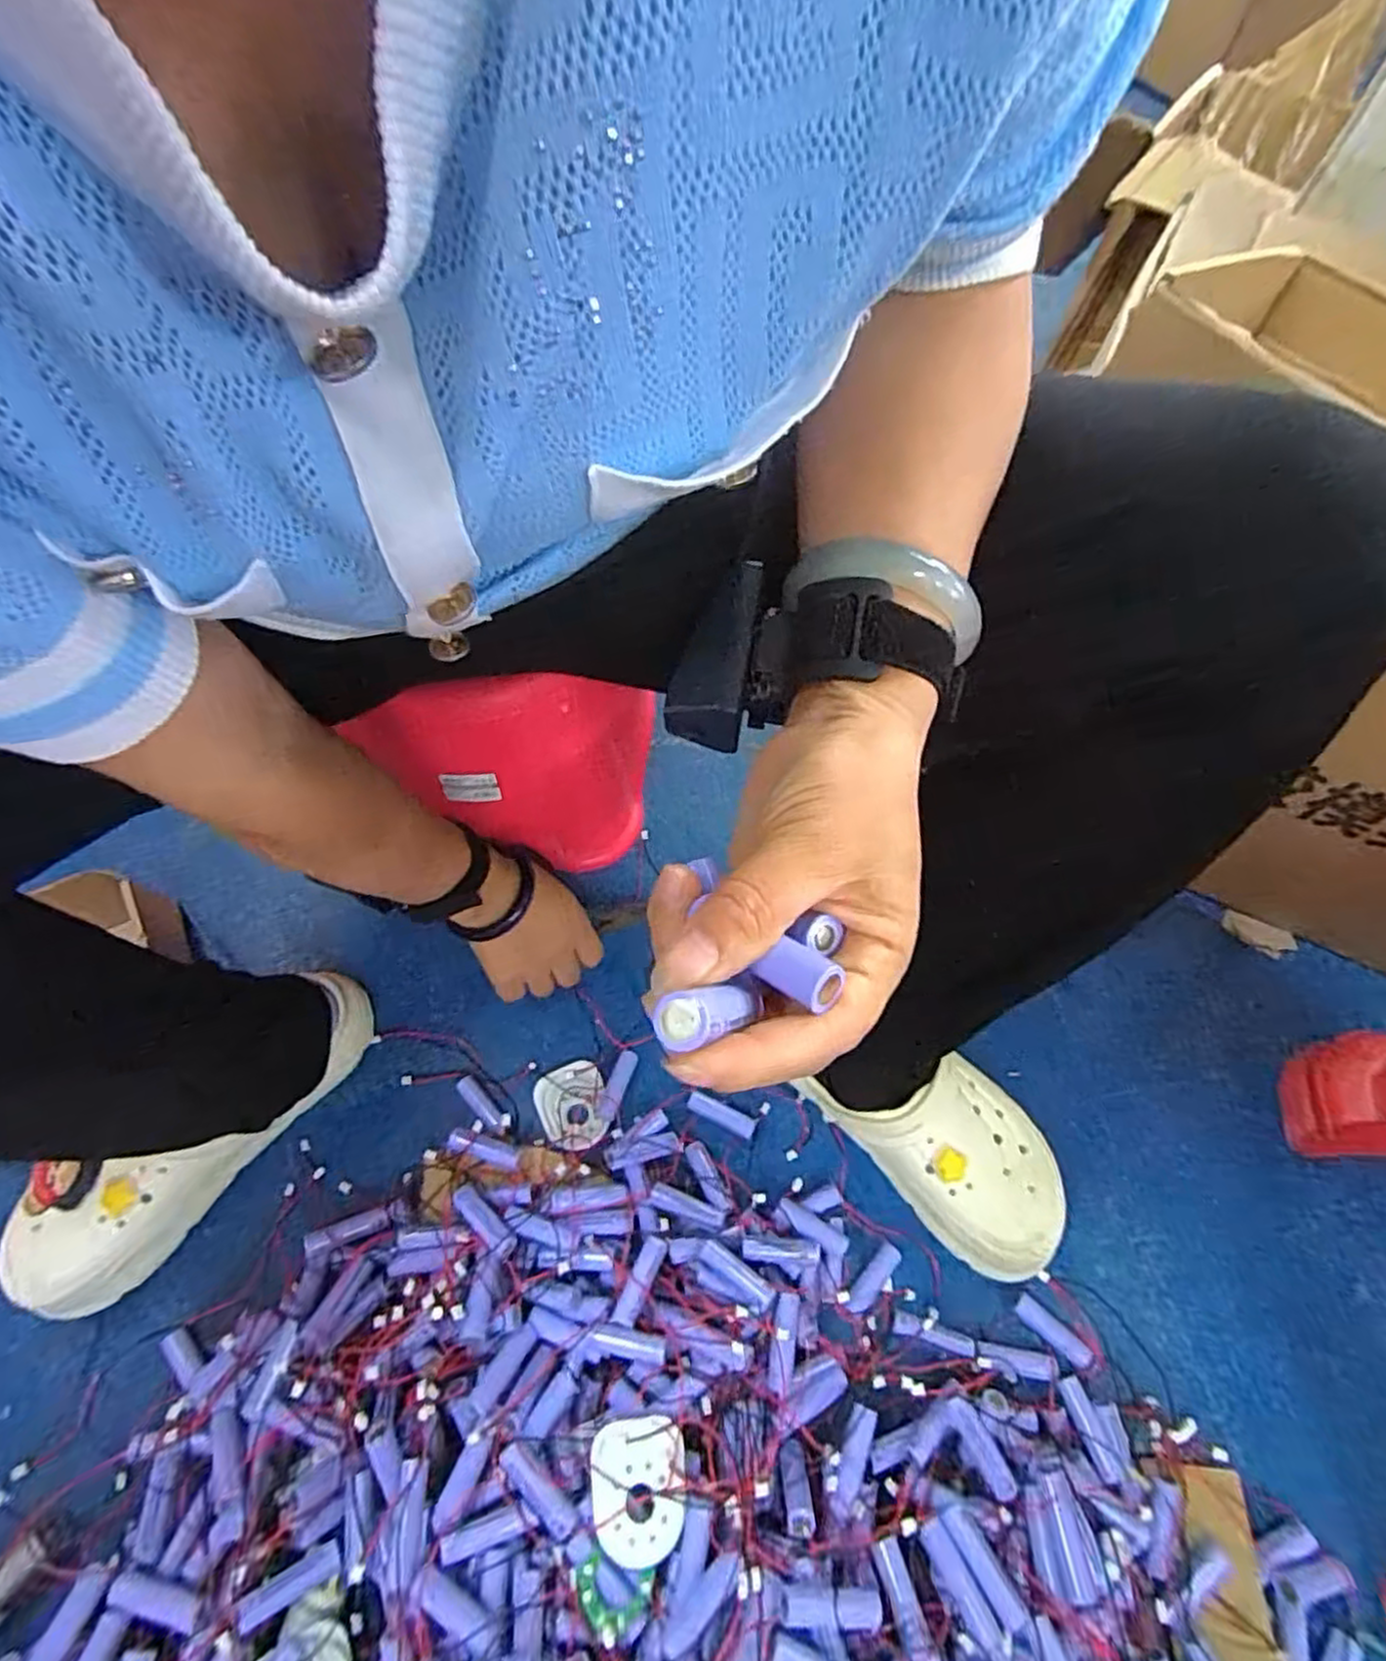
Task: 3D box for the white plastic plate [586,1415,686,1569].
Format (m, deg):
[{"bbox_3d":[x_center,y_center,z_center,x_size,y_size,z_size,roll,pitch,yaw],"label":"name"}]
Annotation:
[{"bbox_3d":[-0.030,0.340,0.379,0.050,0.006,0.056,-4,61,-3],"label":"white plastic plate"}]

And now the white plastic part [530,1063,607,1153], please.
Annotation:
[{"bbox_3d":[-0.087,0.198,0.528,0.048,0.009,0.058,-21,63,-12],"label":"white plastic part"}]

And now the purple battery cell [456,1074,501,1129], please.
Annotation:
[{"bbox_3d":[-0.153,0.195,0.527,0.014,0.011,0.044,-39,68,-20],"label":"purple battery cell"}]

